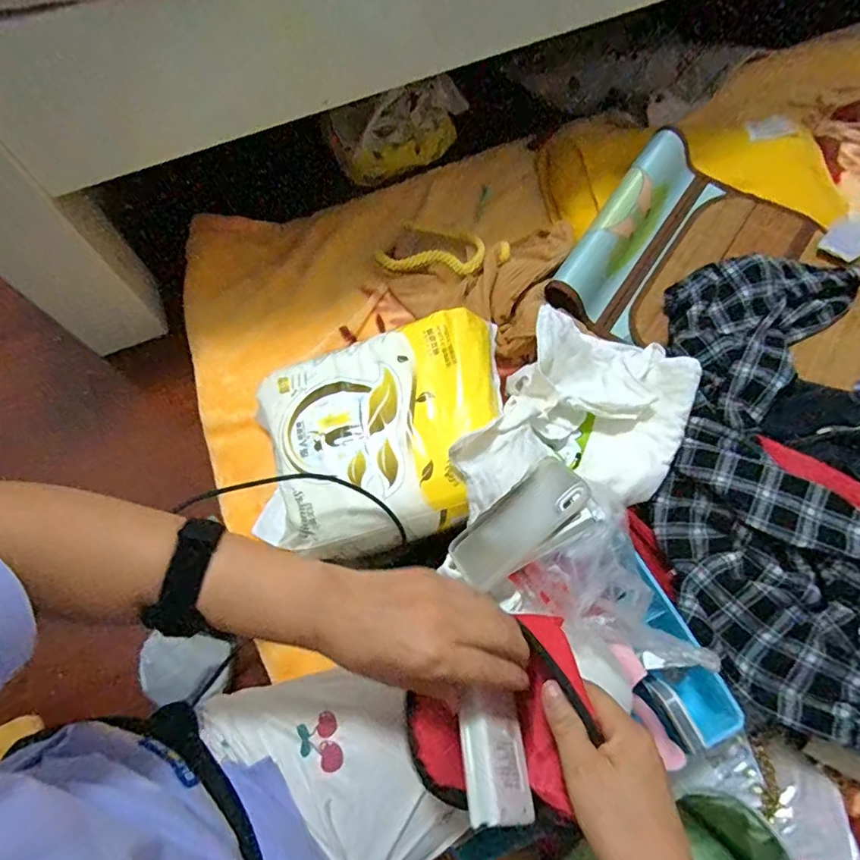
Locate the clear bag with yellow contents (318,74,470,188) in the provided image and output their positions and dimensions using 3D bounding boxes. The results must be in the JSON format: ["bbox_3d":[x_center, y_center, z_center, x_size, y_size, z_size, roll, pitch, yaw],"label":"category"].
[{"bbox_3d":[-0.047,-0.528,0.930,0.248,0.150,0.071,-38,72,-12],"label":"clear bag with yellow contents"}]

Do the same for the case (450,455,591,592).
[{"bbox_3d":[0.092,0.095,0.555,0.153,0.009,0.080,-42,32,-2],"label":"case"}]

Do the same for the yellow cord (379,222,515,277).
[{"bbox_3d":[0.024,-0.286,0.821,0.196,0.041,0.115,13,69,7],"label":"yellow cord"}]

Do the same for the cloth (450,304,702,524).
[{"bbox_3d":[0.180,-0.002,0.627,0.218,0.117,0.289,25,71,11],"label":"cloth"}]

